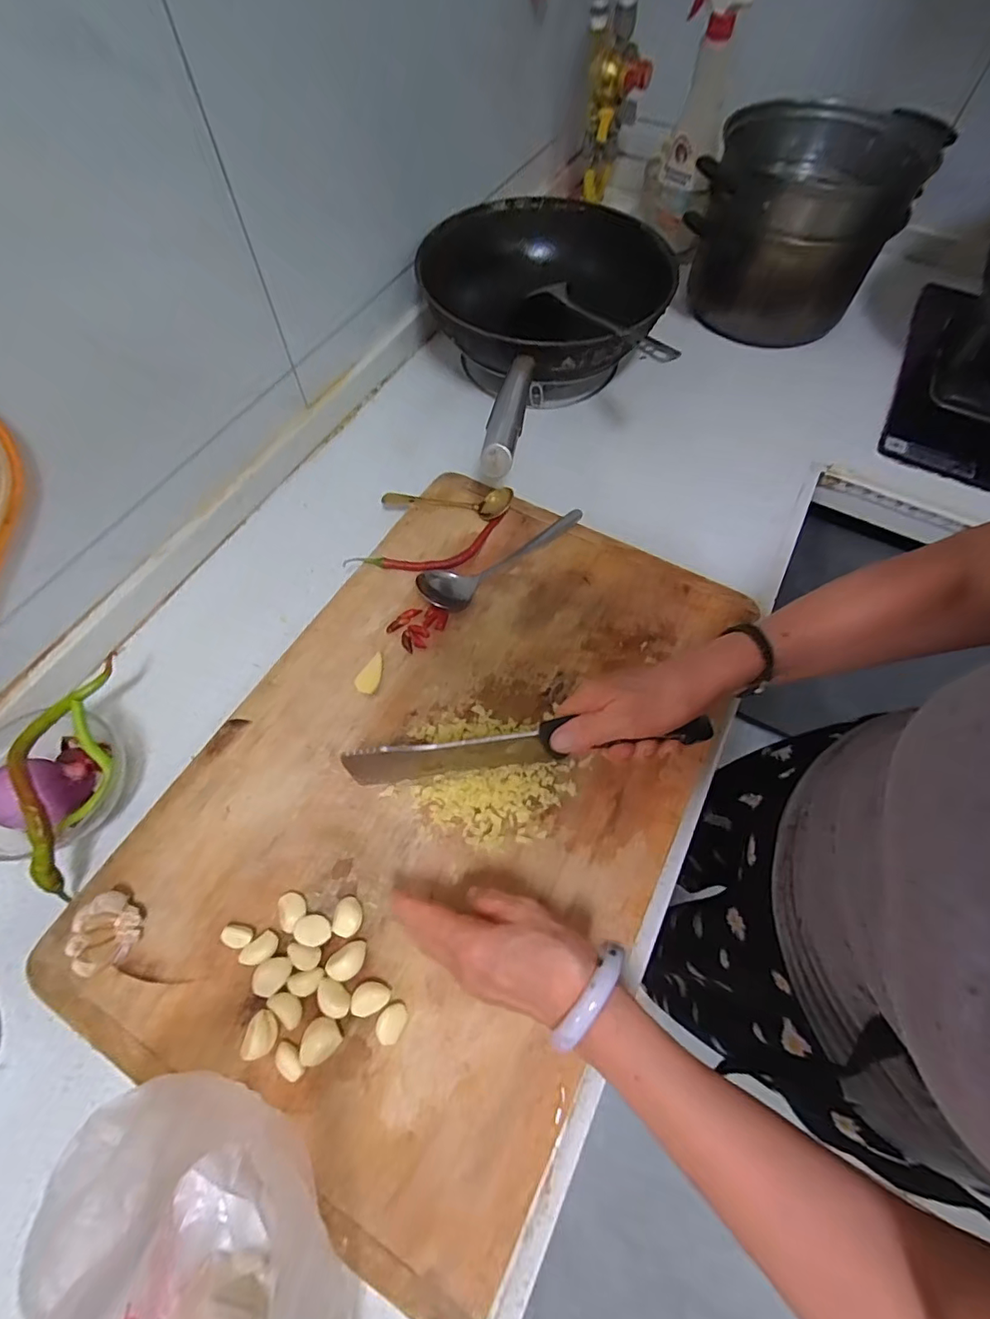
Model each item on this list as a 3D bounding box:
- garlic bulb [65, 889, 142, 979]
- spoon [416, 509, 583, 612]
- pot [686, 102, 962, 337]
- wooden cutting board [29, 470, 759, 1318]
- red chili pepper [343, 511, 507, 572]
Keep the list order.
[{"bbox_3d":[-0.288,0.203,0.384,0.033,0.035,0.049,24,65,11],"label":"garlic bulb"},{"bbox_3d":[0.003,-0.117,0.554,0.198,0.029,0.053,-39,68,-17],"label":"spoon"},{"bbox_3d":[0.408,-0.590,0.709,0.245,0.198,0.287,27,66,12],"label":"pot"},{"bbox_3d":[-0.044,0.087,0.458,0.380,0.033,0.581,25,66,14],"label":"wooden cutting board"},{"bbox_3d":[-0.069,-0.113,0.555,0.172,0.021,0.040,-16,64,-7],"label":"red chili pepper"}]

